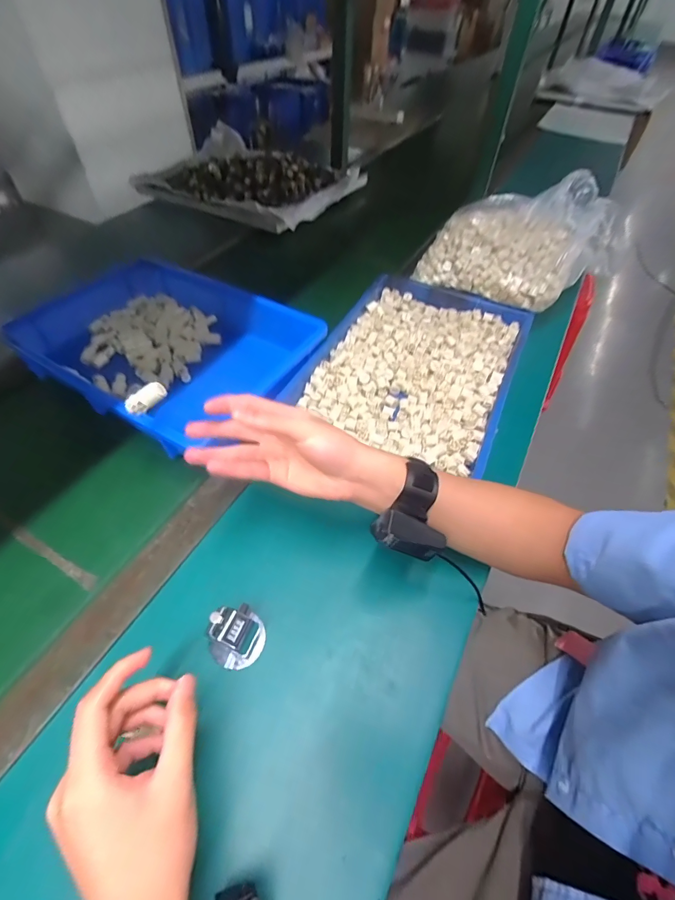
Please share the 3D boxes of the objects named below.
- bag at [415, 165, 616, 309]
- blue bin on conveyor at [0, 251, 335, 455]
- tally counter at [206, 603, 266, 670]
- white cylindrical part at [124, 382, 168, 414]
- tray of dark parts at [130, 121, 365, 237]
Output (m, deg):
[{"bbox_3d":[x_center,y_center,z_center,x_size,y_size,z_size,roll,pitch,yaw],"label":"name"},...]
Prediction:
[{"bbox_3d":[0.334,-0.367,0.714,0.307,0.158,0.223,29,56,19],"label":"bag"},{"bbox_3d":[-0.270,-0.170,0.617,0.430,0.070,0.292,26,57,16],"label":"blue bin on conveyor"},{"bbox_3d":[-0.096,0.173,0.371,0.051,0.052,0.054,16,55,9],"label":"tally counter"},{"bbox_3d":[-0.204,-0.055,0.415,0.044,0.015,0.015,-34,61,-5],"label":"white cylindrical part"},{"bbox_3d":[-0.258,-0.759,1.079,0.558,0.079,0.376,24,55,16],"label":"tray of dark parts"}]

